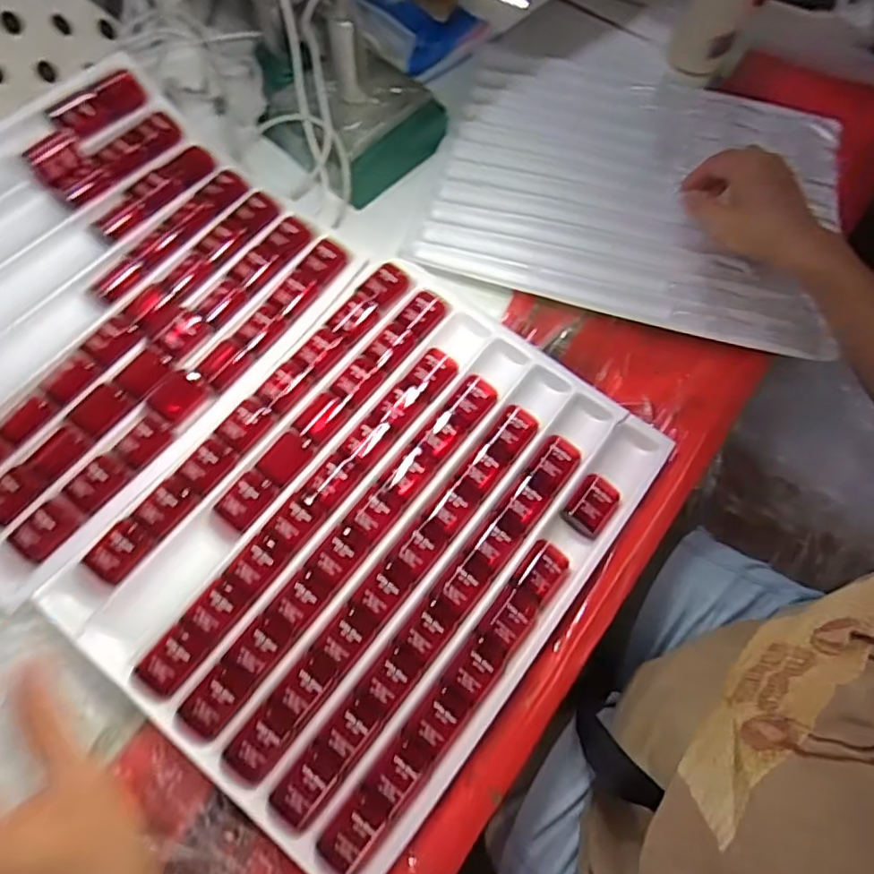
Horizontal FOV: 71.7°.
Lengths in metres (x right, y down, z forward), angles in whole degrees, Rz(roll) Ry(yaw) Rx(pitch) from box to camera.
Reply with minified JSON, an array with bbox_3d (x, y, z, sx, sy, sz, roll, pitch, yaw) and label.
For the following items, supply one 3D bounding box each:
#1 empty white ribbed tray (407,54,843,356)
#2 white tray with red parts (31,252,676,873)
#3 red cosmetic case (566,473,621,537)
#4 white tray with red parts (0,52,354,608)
[{"bbox_3d":[0.195,-0.247,0.591,0.366,0.020,0.306,16,67,6],"label":"empty white ribbed tray"},{"bbox_3d":[-0.048,0.053,0.455,0.311,0.020,0.392,36,70,13],"label":"white tray with red parts"},{"bbox_3d":[0.120,0.052,0.465,0.030,0.017,0.042,37,71,14],"label":"red cosmetic case"},{"bbox_3d":[-0.302,-0.120,0.485,0.300,0.065,0.394,34,70,13],"label":"white tray with red parts"}]

